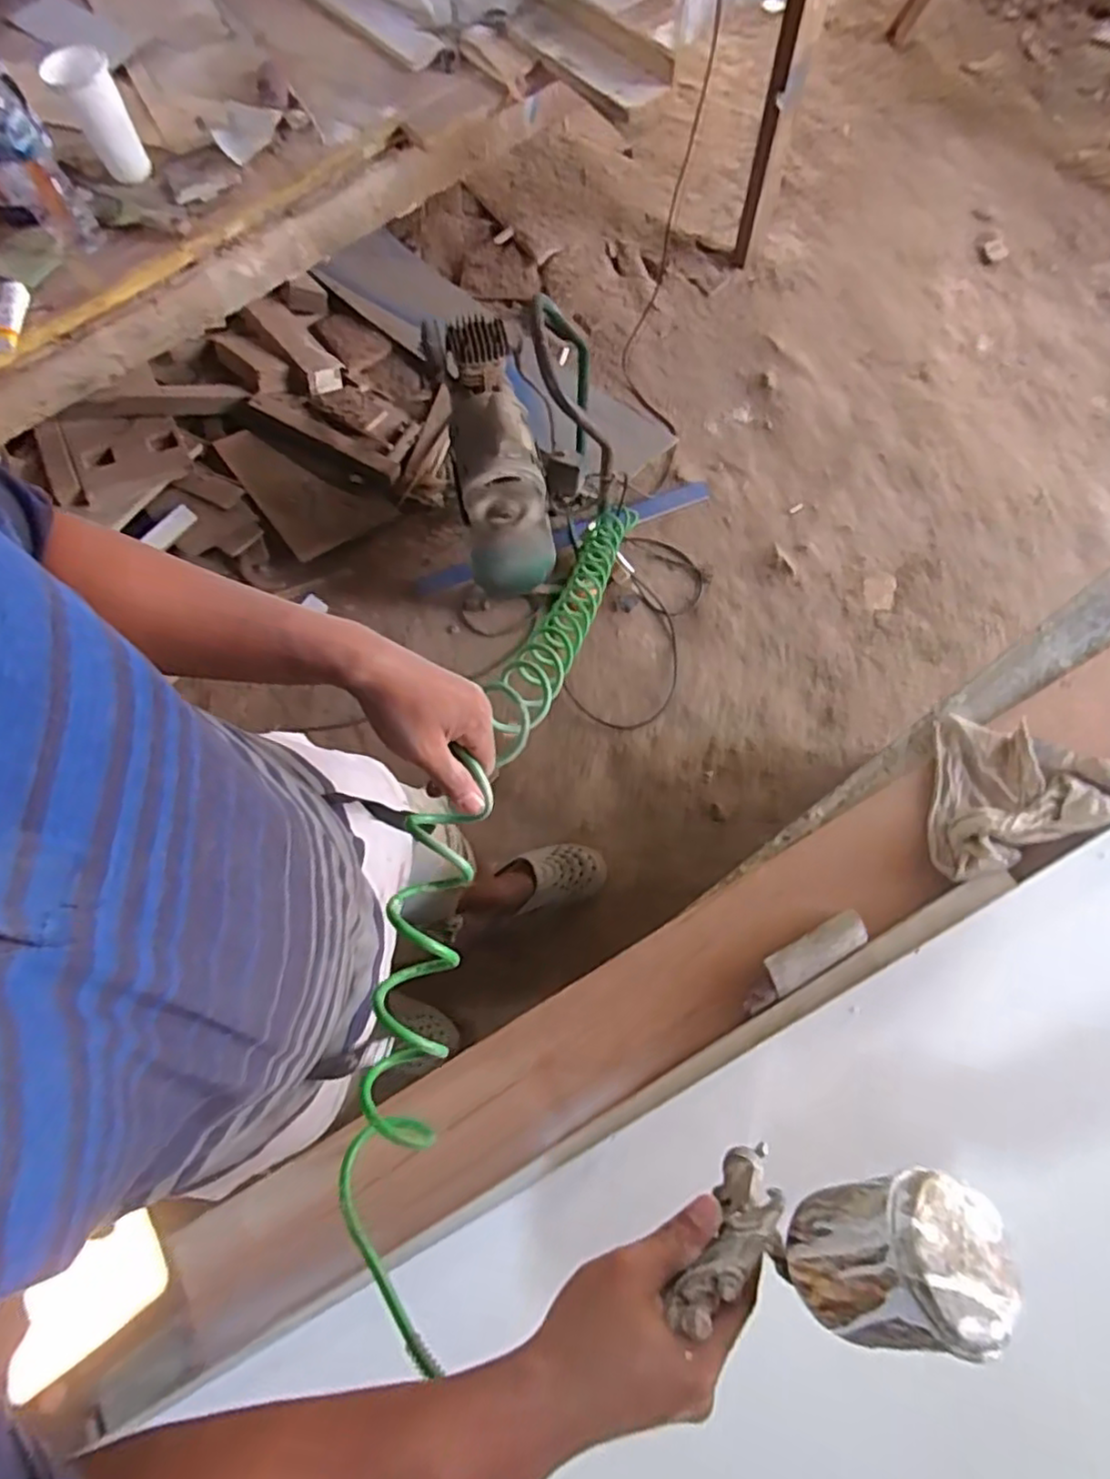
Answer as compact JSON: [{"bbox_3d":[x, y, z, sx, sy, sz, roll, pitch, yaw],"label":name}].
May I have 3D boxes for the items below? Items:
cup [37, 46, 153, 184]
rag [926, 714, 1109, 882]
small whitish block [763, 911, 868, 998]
[{"bbox_3d":[-0.639,-0.875,0.958,0.075,0.131,0.072,-1,71,2],"label":"cup"},{"bbox_3d":[0.481,0.035,0.714,0.243,0.038,0.160,-22,71,-5],"label":"rag"},{"bbox_3d":[0.253,0.203,0.655,0.106,0.012,0.034,-29,72,-8],"label":"small whitish block"}]

